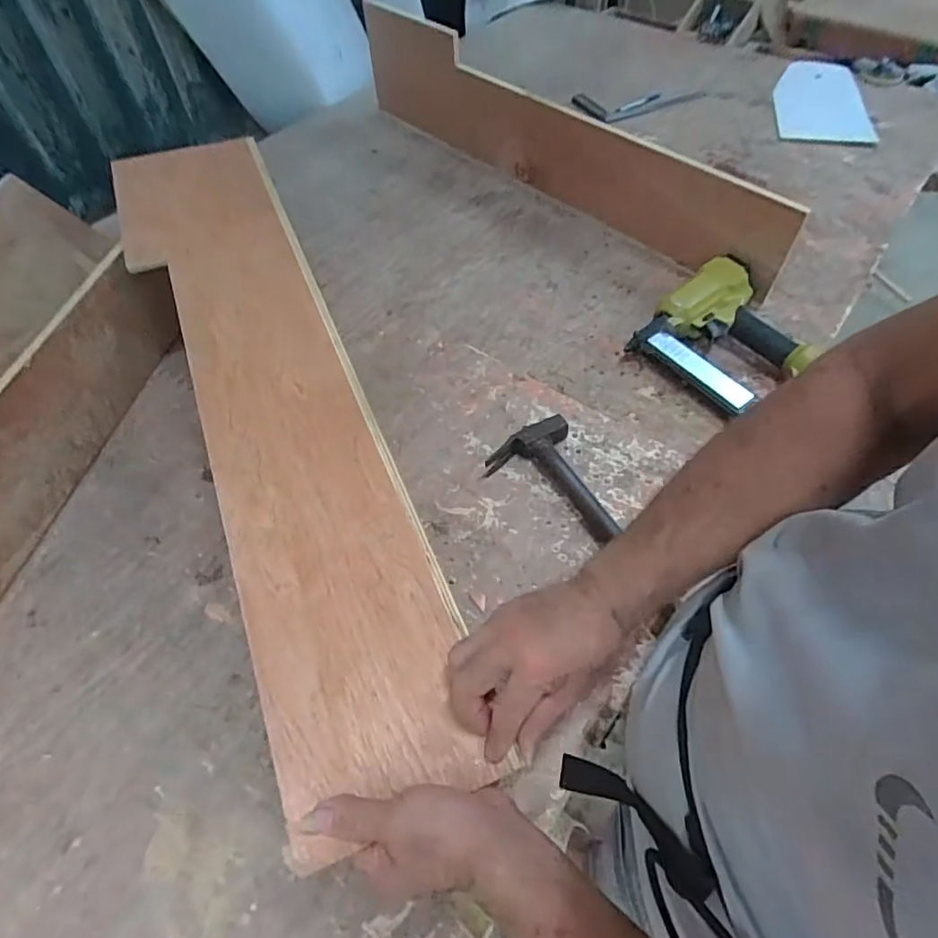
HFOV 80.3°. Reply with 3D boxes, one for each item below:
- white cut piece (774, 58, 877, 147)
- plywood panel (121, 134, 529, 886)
[{"bbox_3d":[0.810,-0.862,1.282,0.186,0.016,0.437,11,56,10],"label":"white cut piece"},{"bbox_3d":[-0.230,-0.113,0.611,0.182,0.018,0.910,-21,59,-13],"label":"plywood panel"}]

